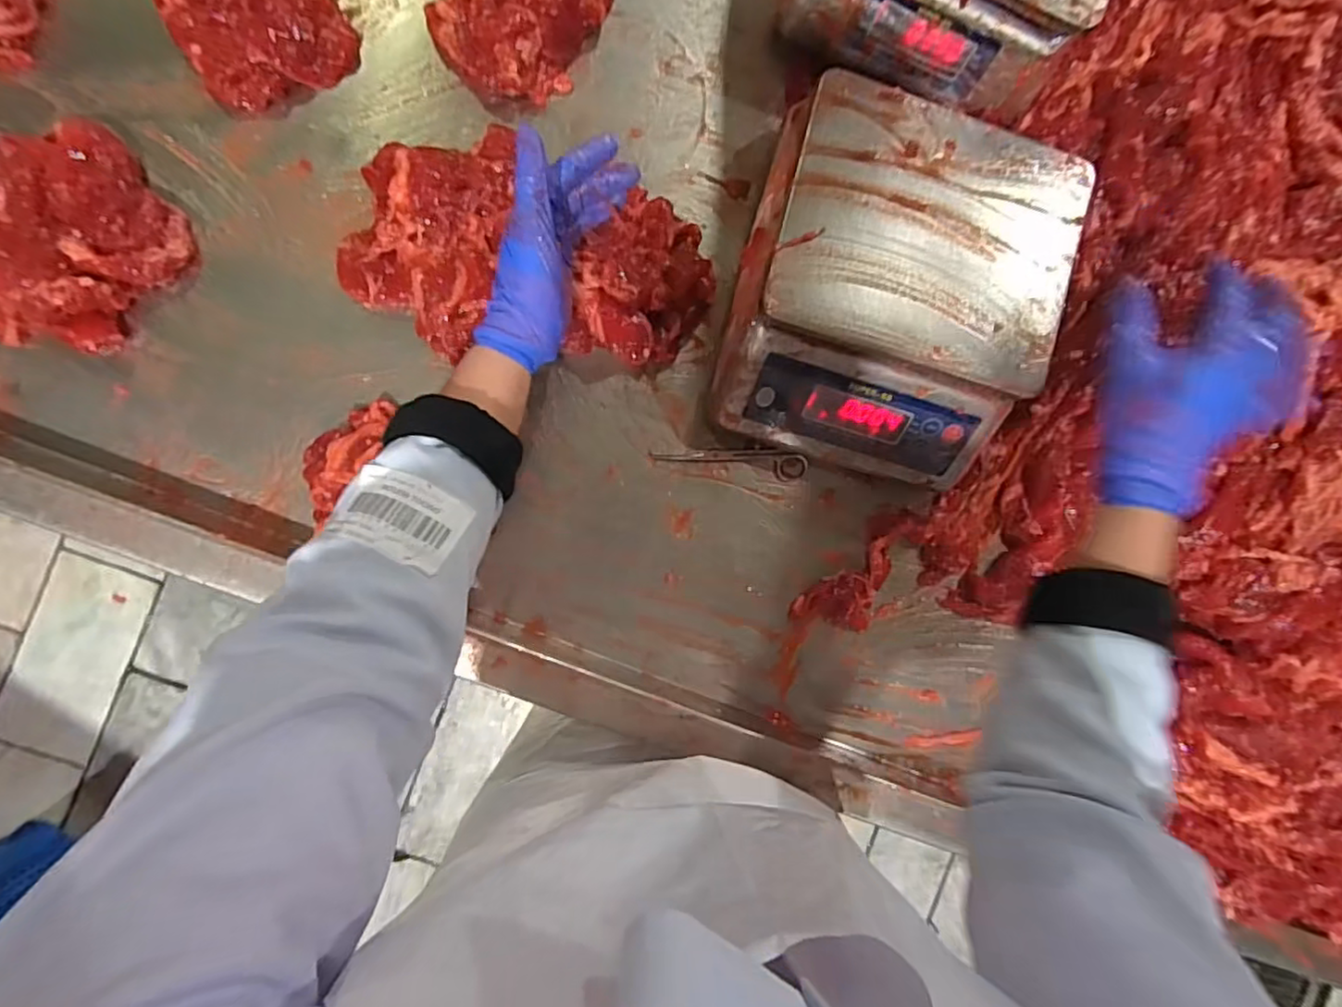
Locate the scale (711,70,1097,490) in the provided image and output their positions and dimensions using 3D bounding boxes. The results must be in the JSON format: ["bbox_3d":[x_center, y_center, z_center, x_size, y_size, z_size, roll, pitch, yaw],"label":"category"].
[{"bbox_3d":[0.172,-0.161,0.505,0.234,0.113,0.262,14,90,-5],"label":"scale"}]

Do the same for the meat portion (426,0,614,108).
[{"bbox_3d":[-0.119,-0.420,0.511,0.123,0.037,0.174,27,86,-6],"label":"meat portion"}]

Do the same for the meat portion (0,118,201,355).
[{"bbox_3d":[-0.453,-0.197,0.465,0.149,0.035,0.155,0,90,-7],"label":"meat portion"}]

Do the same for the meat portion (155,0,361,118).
[{"bbox_3d":[-0.326,-0.398,0.485,0.127,0.032,0.161,-12,91,-7],"label":"meat portion"}]

